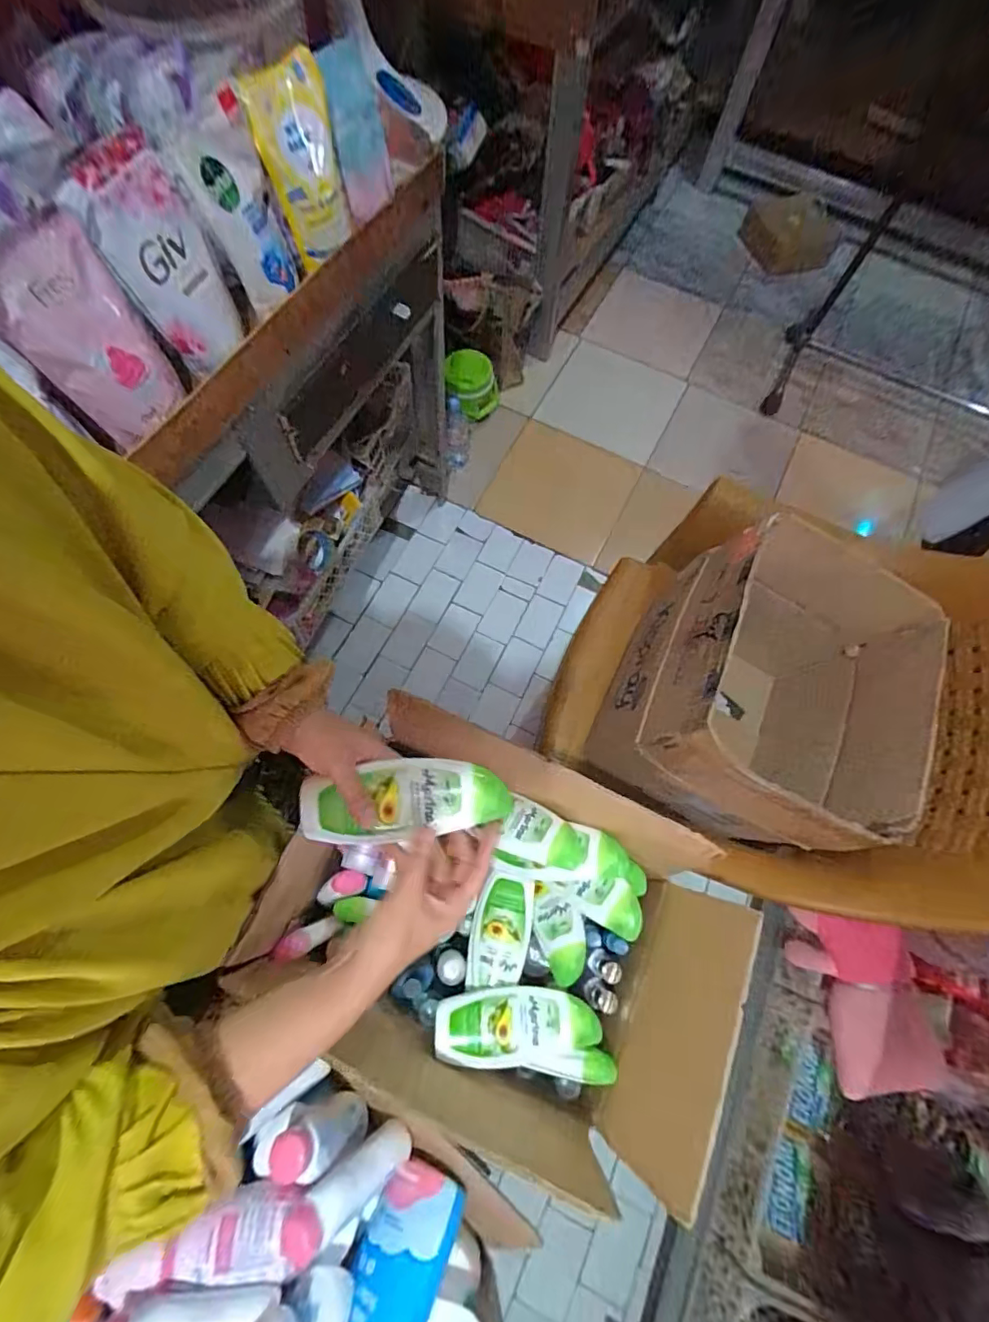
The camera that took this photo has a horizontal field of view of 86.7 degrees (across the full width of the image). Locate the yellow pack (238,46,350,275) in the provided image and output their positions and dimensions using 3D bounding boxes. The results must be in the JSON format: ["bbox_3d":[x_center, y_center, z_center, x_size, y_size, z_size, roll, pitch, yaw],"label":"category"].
[{"bbox_3d":[-0.242,-0.617,0.659,0.088,0.191,0.051,-10,35,-7],"label":"yellow pack"}]

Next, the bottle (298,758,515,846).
[{"bbox_3d":[-0.073,0.118,0.443,0.171,0.037,0.060,-6,70,-7],"label":"bottle"}]

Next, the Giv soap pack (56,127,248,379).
[{"bbox_3d":[-0.371,-0.442,0.588,0.059,0.202,0.118,18,58,33],"label":"Giv soap pack"}]

